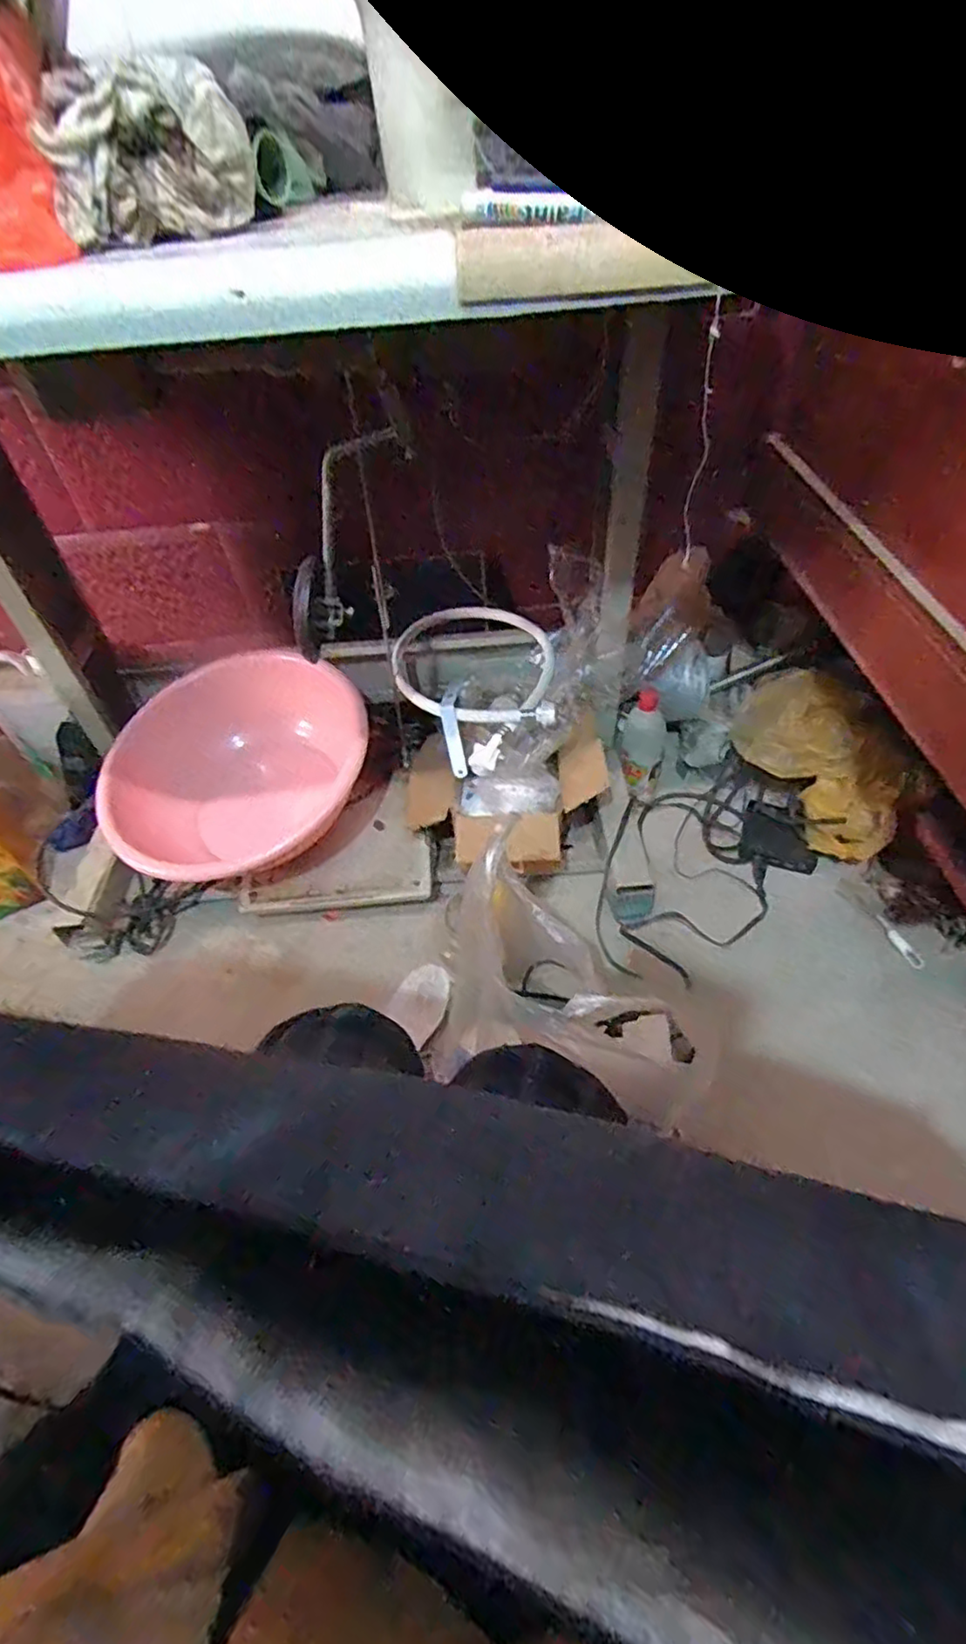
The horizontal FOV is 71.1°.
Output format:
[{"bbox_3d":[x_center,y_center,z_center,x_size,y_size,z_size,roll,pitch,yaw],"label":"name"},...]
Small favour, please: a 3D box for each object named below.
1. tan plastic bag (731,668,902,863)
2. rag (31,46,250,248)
[{"bbox_3d":[0.462,-0.085,0.949,0.106,0.188,0.260,-28,52,-19],"label":"tan plastic bag"},{"bbox_3d":[-0.209,-0.411,0.415,0.112,0.074,0.071,-27,51,-18],"label":"rag"}]

